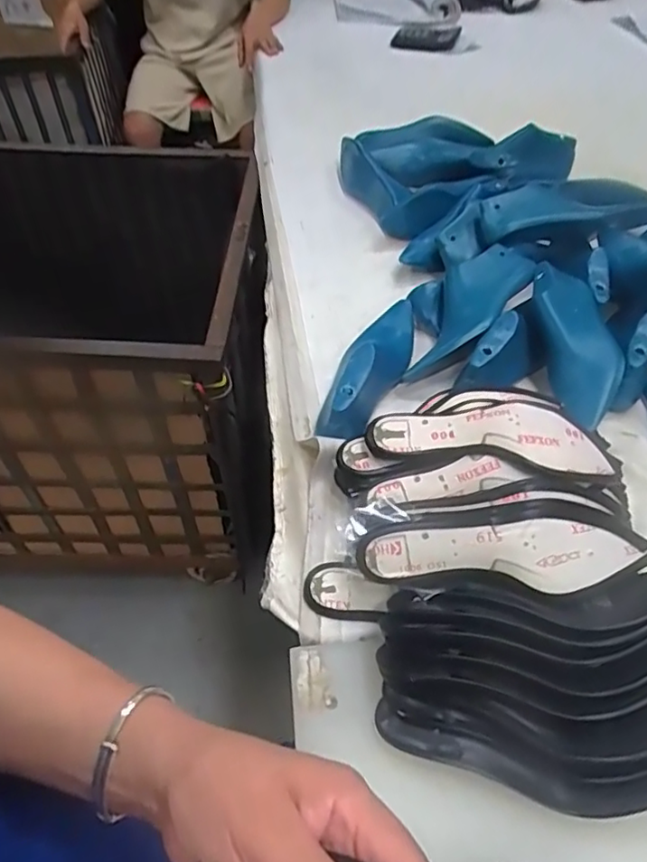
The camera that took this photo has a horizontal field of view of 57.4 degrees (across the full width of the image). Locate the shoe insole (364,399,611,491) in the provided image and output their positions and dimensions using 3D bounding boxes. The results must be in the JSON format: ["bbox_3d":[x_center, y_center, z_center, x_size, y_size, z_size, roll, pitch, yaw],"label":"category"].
[{"bbox_3d":[0.158,0.006,0.553,0.220,0.043,0.078,16,51,12],"label":"shoe insole"}]

